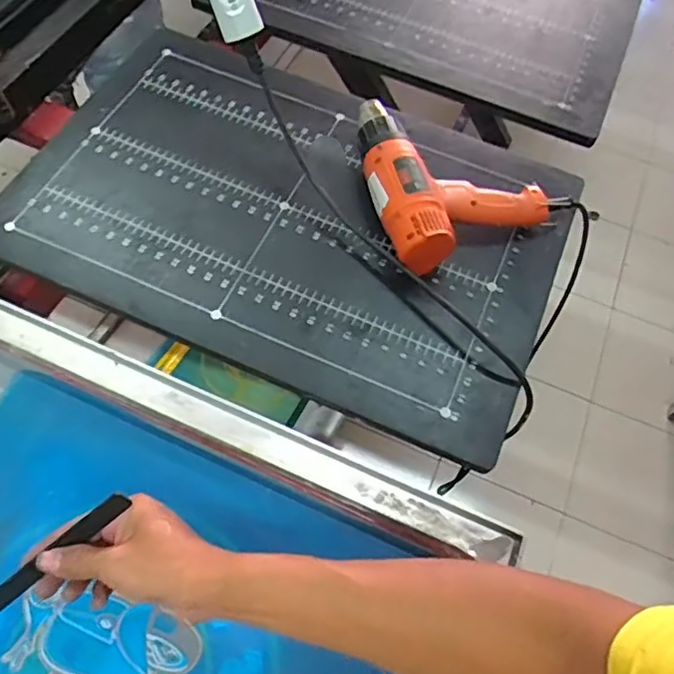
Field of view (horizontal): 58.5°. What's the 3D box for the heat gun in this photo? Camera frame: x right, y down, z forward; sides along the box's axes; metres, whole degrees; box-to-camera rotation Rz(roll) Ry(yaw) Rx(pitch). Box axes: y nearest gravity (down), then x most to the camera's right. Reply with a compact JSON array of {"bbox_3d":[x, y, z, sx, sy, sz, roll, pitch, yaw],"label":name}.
[{"bbox_3d":[0.104,-0.187,0.675,0.181,0.068,0.212,-26,67,-16],"label":"heat gun"}]

